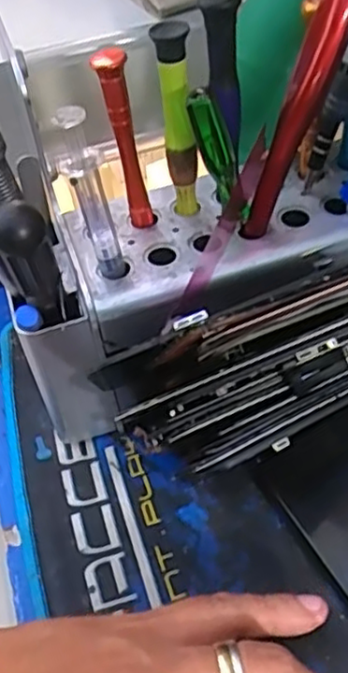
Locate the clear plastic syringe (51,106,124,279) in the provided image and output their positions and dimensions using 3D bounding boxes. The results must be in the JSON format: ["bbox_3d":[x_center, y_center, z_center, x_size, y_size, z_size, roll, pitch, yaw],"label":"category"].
[{"bbox_3d":[-0.031,-0.052,0.255,0.014,0.077,0.016,-10,47,-3],"label":"clear plastic syringe"}]

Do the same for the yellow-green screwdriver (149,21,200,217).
[{"bbox_3d":[0.002,-0.088,0.280,0.013,0.081,0.012,-11,47,-4],"label":"yellow-green screwdriver"}]

